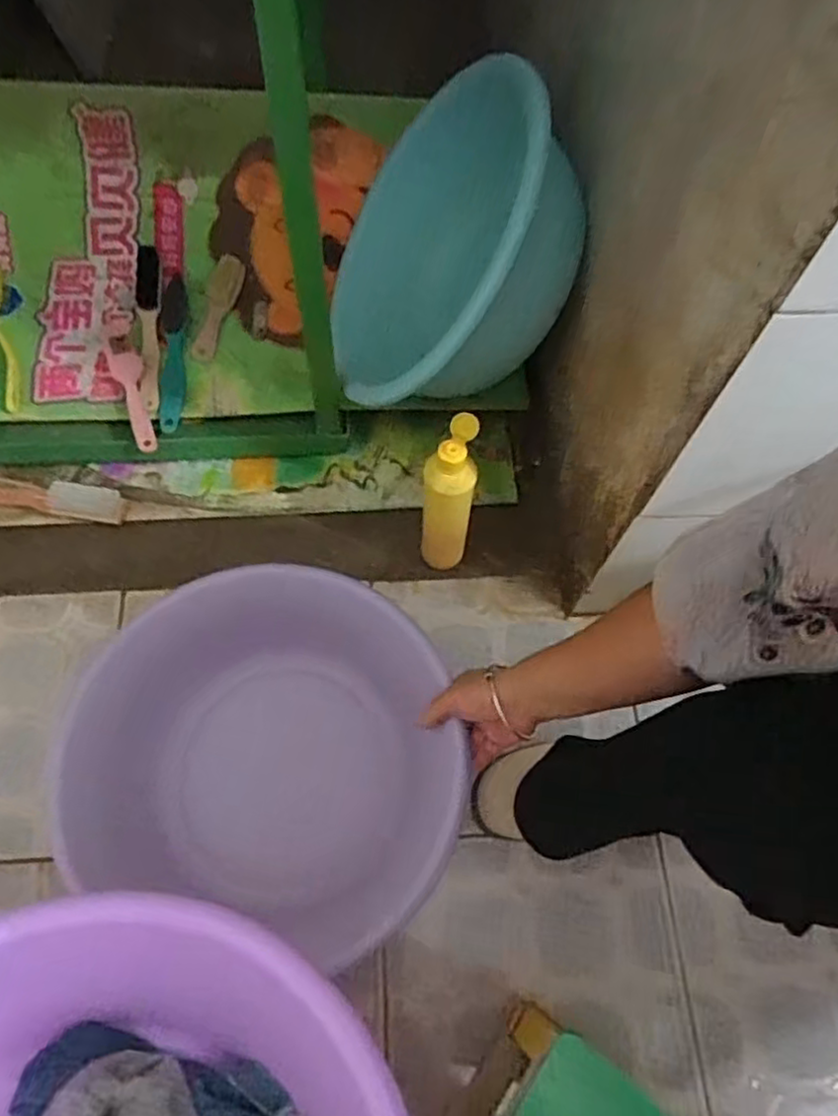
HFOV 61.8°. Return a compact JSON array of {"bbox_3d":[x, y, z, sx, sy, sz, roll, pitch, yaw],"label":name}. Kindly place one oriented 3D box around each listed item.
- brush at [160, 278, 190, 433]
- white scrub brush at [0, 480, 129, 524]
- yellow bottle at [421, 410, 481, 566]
[{"bbox_3d":[-0.325,-0.275,0.923,0.038,0.024,0.235,-4,65,-5],"label":"brush"},{"bbox_3d":[-0.468,-0.076,0.873,0.208,0.029,0.040,9,64,1],"label":"white scrub brush"},{"bbox_3d":[0.031,-0.053,0.769,0.058,0.244,0.068,5,64,-1],"label":"yellow bottle"}]

